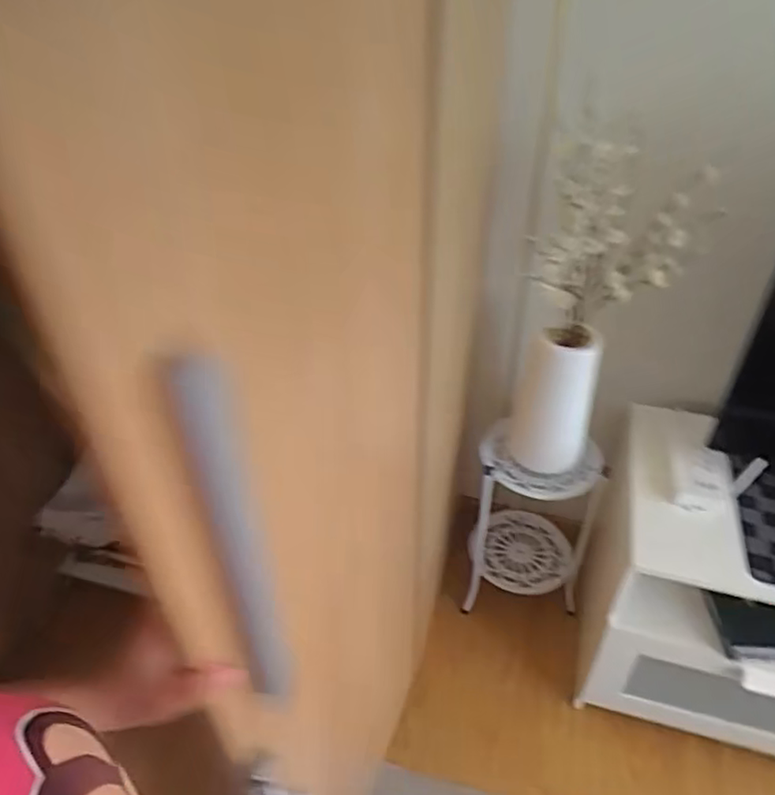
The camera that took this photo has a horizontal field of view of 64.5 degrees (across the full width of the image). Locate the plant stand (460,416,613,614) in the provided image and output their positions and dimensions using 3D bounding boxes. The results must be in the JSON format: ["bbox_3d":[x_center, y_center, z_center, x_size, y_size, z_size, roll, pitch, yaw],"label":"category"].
[{"bbox_3d":[0.311,0.250,1.367,0.250,0.409,0.220,0,39,1],"label":"plant stand"}]

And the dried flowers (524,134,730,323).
[{"bbox_3d":[0.348,-0.245,0.950,0.243,0.271,0.108,-1,39,-1],"label":"dried flowers"}]

